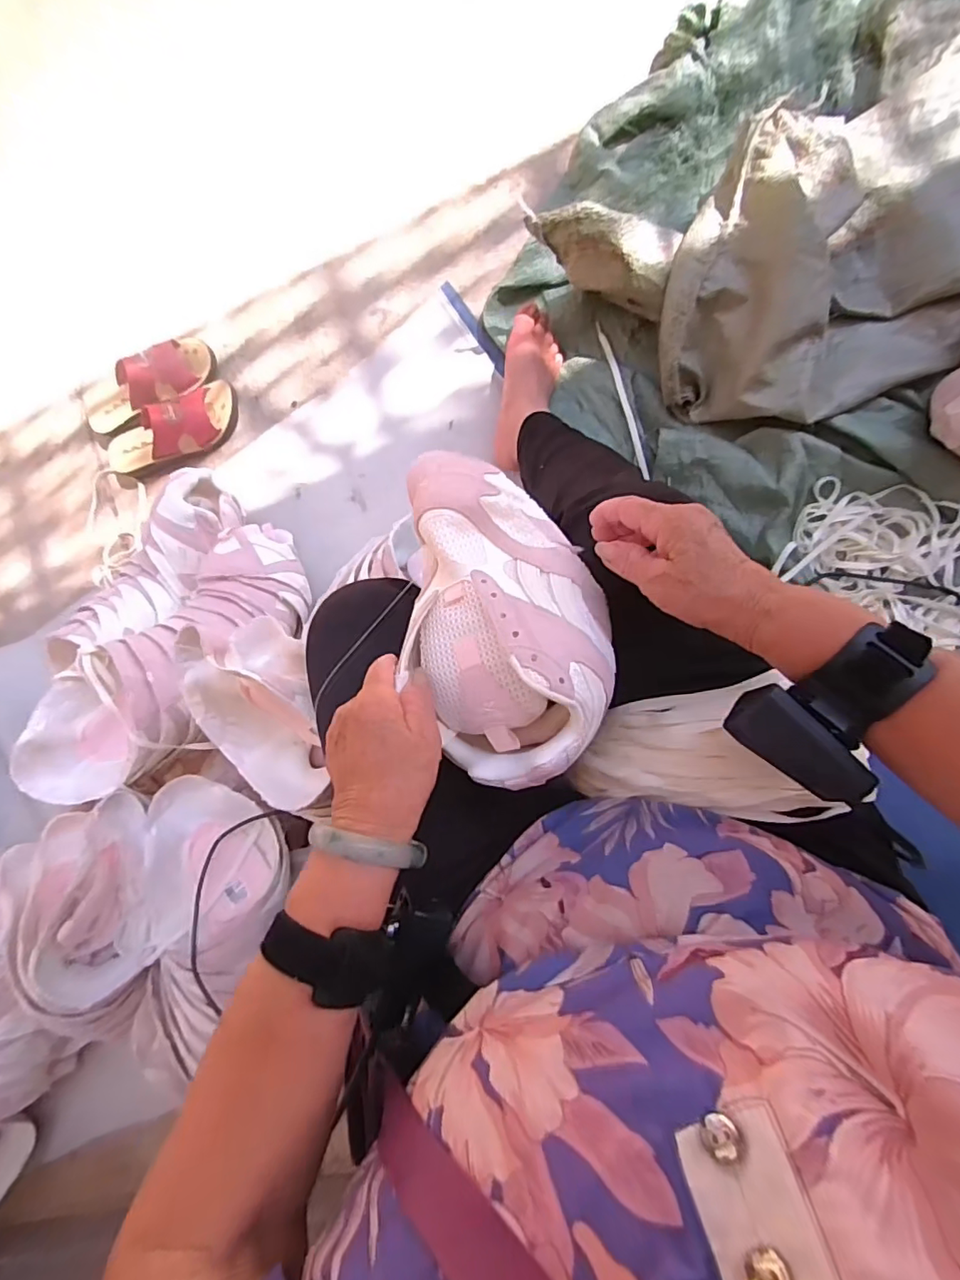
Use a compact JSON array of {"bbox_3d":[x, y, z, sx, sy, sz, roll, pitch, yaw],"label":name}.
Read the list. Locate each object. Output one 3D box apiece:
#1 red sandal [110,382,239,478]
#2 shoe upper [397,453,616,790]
[{"bbox_3d":[-0.480,-0.319,0.835,0.228,0.081,0.088,-22,88,10],"label":"red sandal"},{"bbox_3d":[0.014,-0.022,0.369,0.142,0.088,0.229,-3,85,22],"label":"shoe upper"}]

